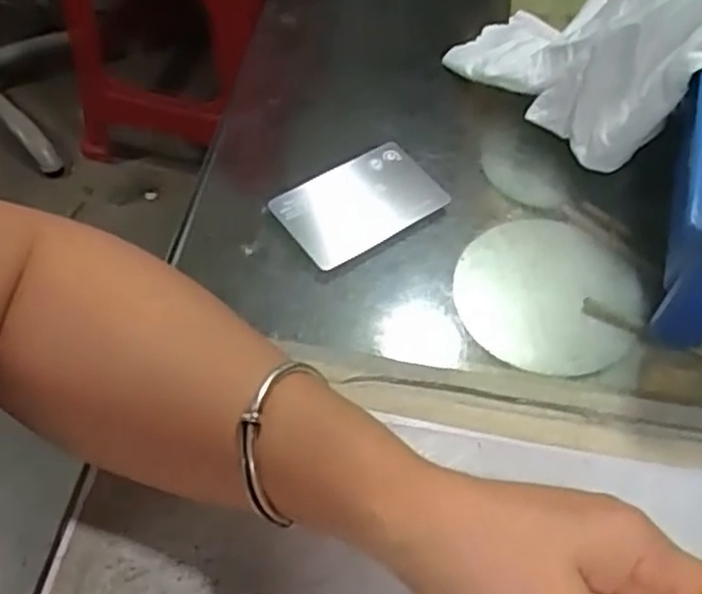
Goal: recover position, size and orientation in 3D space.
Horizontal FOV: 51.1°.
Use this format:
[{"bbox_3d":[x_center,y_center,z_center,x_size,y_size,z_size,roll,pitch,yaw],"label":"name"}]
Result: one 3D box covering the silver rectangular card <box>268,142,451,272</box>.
[{"bbox_3d":[0.004,-0.049,0.385,0.081,0.007,0.054,-33,63,-20],"label":"silver rectangular card"}]

